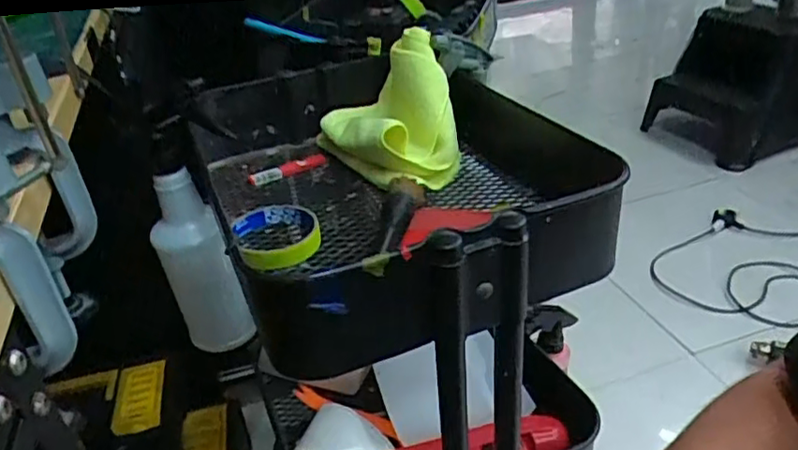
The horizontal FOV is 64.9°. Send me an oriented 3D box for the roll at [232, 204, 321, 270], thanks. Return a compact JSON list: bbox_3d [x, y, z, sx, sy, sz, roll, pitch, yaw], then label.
[{"bbox_3d":[-0.113,0.009,0.581,0.075,0.018,0.093,-14,33,-14],"label":"roll"}]

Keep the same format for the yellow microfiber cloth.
[{"bbox_3d":[-0.015,-0.123,0.685,0.135,0.109,0.179,-10,32,-8],"label":"yellow microfiber cloth"}]

